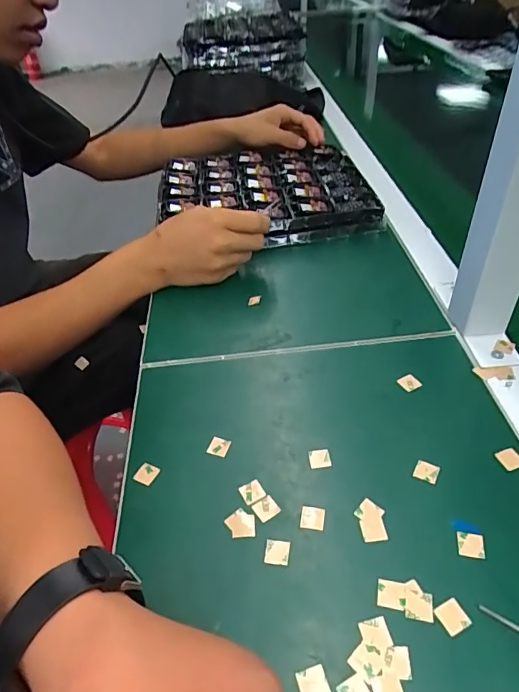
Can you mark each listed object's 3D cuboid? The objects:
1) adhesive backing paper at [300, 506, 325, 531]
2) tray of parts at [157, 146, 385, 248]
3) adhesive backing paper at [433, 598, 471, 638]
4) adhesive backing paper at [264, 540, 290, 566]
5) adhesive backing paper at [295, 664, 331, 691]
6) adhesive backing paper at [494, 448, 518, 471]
[{"bbox_3d":[0.036,0.116,0.318,0.015,0.004,0.015,4,43,11],"label":"adhesive backing paper"},{"bbox_3d":[0.005,-0.215,0.671,0.289,0.036,0.267,-5,42,1],"label":"tray of parts"},{"bbox_3d":[0.110,0.154,0.268,0.015,0.004,0.015,-23,45,-19],"label":"adhesive backing paper"},{"bbox_3d":[0.011,0.133,0.304,0.015,0.004,0.015,4,52,11],"label":"adhesive backing paper"},{"bbox_3d":[0.029,0.181,0.251,0.016,0.004,0.016,-13,42,-10],"label":"adhesive backing paper"},{"bbox_3d":[0.183,0.082,0.342,0.017,0.004,0.015,-17,43,-12],"label":"adhesive backing paper"}]

